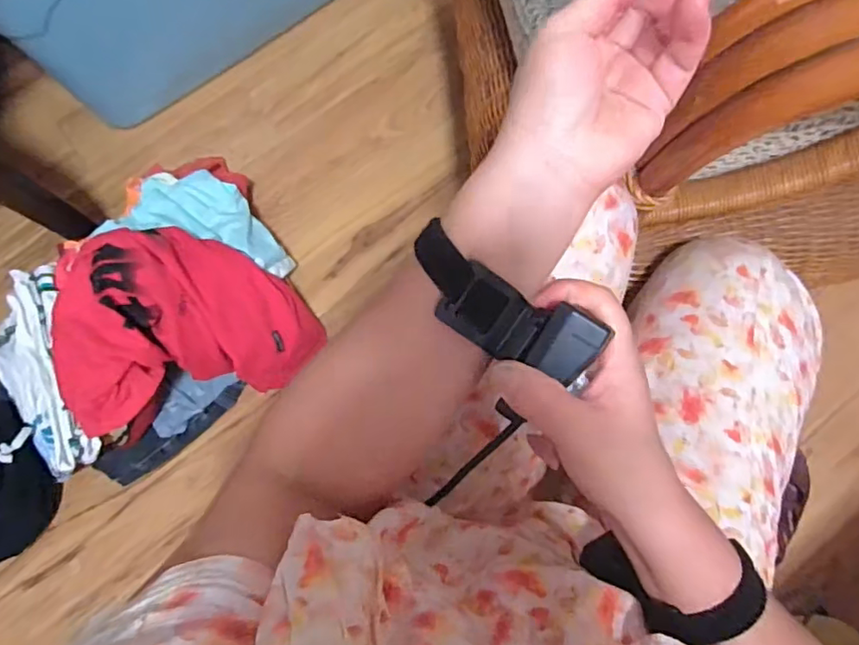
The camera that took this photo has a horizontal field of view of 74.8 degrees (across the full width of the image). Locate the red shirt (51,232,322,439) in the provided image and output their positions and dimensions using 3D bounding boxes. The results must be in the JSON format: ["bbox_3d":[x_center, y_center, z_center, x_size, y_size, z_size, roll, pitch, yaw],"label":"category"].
[{"bbox_3d":[-0.319,-0.014,0.734,0.286,0.160,0.227,-19,73,-5],"label":"red shirt"}]

